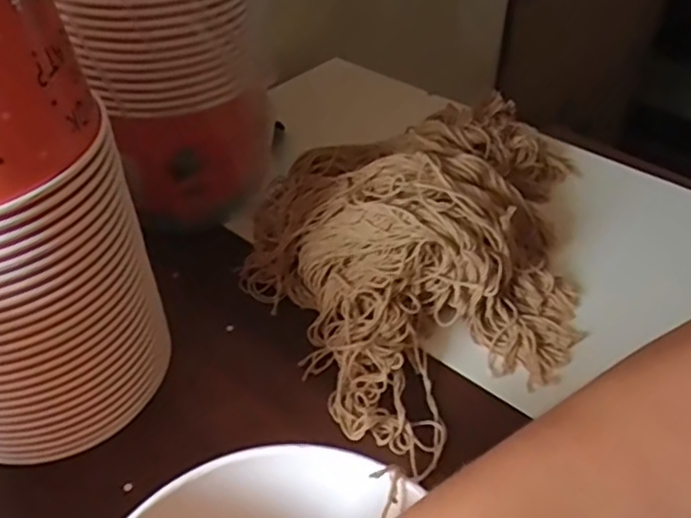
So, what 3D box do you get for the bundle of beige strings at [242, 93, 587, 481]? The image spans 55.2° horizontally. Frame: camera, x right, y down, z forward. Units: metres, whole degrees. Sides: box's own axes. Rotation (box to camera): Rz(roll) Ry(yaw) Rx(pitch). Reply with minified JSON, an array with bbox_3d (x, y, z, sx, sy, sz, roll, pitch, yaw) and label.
[{"bbox_3d":[0.098,-0.032,0.551,0.351,0.092,0.266,-24,46,-23],"label":"bundle of beige strings"}]

